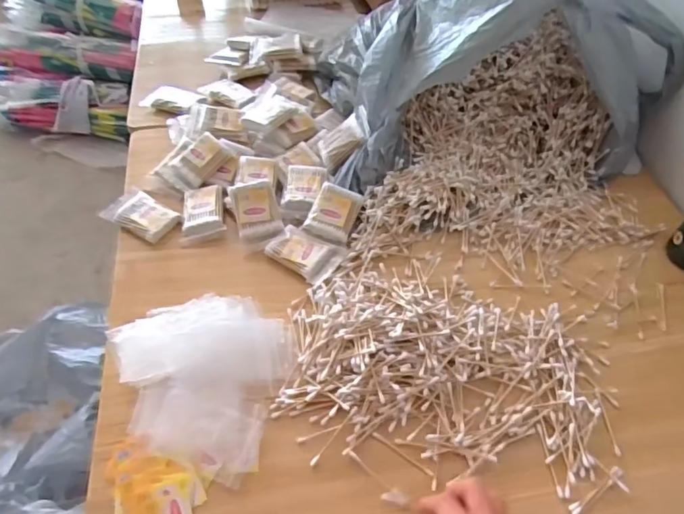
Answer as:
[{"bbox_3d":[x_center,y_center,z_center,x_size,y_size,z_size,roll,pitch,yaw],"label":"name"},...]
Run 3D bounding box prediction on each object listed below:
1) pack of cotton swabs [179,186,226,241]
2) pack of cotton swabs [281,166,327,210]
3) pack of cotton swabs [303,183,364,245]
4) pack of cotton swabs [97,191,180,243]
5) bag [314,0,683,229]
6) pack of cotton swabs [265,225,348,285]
[{"bbox_3d":[-0.174,-0.057,0.653,0.052,0.024,0.075,-3,50,-4],"label":"pack of cotton swabs"},{"bbox_3d":[-0.048,-0.090,0.665,0.050,0.016,0.070,5,50,2],"label":"pack of cotton swabs"},{"bbox_3d":[-0.009,-0.055,0.633,0.056,0.019,0.070,19,64,8],"label":"pack of cotton swabs"},{"bbox_3d":[-0.251,-0.055,0.647,0.088,0.013,0.055,26,54,19],"label":"pack of cotton swabs"},{"bbox_3d":[0.178,-0.254,0.693,0.407,0.181,0.347,-15,52,-13],"label":"bag"},{"bbox_3d":[-0.042,-0.004,0.612,0.079,0.013,0.055,30,56,22],"label":"pack of cotton swabs"}]

